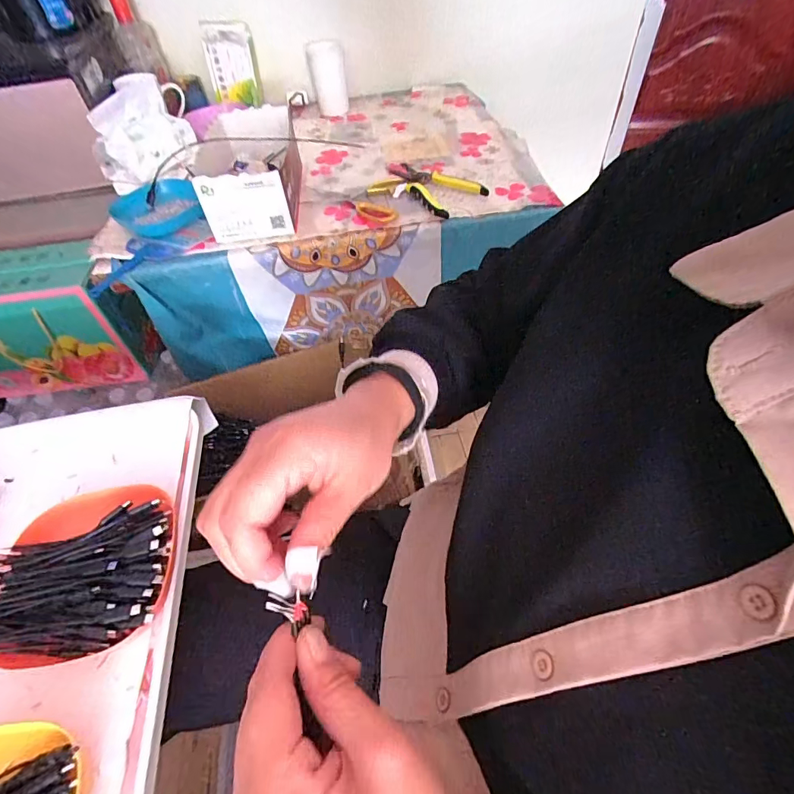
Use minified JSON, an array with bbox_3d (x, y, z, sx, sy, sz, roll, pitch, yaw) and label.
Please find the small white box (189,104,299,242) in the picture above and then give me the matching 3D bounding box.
[{"bbox_3d":[-0.237,-0.359,0.709,0.139,0.104,0.254,-10,51,-4],"label":"small white box"}]

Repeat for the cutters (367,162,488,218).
[{"bbox_3d":[0.046,-0.339,0.710,0.179,0.015,0.104,26,57,23],"label":"cutters"}]

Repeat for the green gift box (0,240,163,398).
[{"bbox_3d":[-0.686,-0.152,0.878,0.352,0.235,0.151,-9,51,-3],"label":"green gift box"}]

